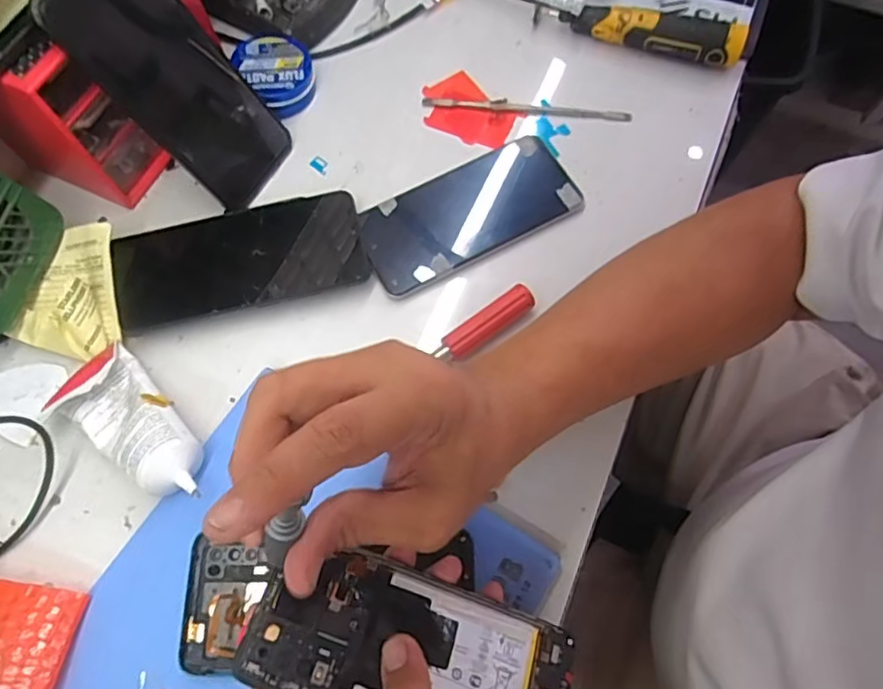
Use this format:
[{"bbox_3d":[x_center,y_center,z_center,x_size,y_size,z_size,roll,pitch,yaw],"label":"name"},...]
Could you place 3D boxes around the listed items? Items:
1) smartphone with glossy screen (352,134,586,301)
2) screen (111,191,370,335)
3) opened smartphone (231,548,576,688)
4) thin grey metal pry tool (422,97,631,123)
[{"bbox_3d":[0.019,-0.095,0.441,0.158,0.012,0.076,-29,71,-9],"label":"smartphone with glossy screen"},{"bbox_3d":[-0.142,-0.062,0.423,0.170,0.011,0.085,-14,64,-1],"label":"screen"},{"bbox_3d":[-0.012,0.148,0.293,0.155,0.005,0.070,22,55,-3],"label":"opened smartphone"},{"bbox_3d":[0.066,-0.187,0.477,0.162,0.009,0.011,7,70,4],"label":"thin grey metal pry tool"}]

